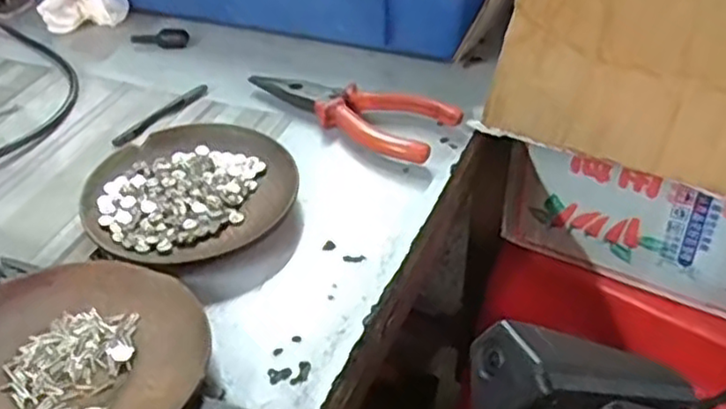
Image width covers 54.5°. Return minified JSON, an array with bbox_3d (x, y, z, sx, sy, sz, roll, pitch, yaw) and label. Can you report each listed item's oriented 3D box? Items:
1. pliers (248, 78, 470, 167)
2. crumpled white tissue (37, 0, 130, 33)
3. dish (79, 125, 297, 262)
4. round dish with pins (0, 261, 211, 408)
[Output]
[{"bbox_3d":[-0.009,-0.064,0.458,0.141,0.016,0.050,23,46,27],"label":"pliers"},{"bbox_3d":[-0.220,-0.162,0.560,0.065,0.039,0.047,9,41,13],"label":"crumpled white tissue"},{"bbox_3d":[-0.097,-0.008,0.395,0.111,0.015,0.104,-1,40,1],"label":"dish"},{"bbox_3d":[-0.125,0.066,0.299,0.111,0.025,0.108,-22,44,-22],"label":"round dish with pins"}]

